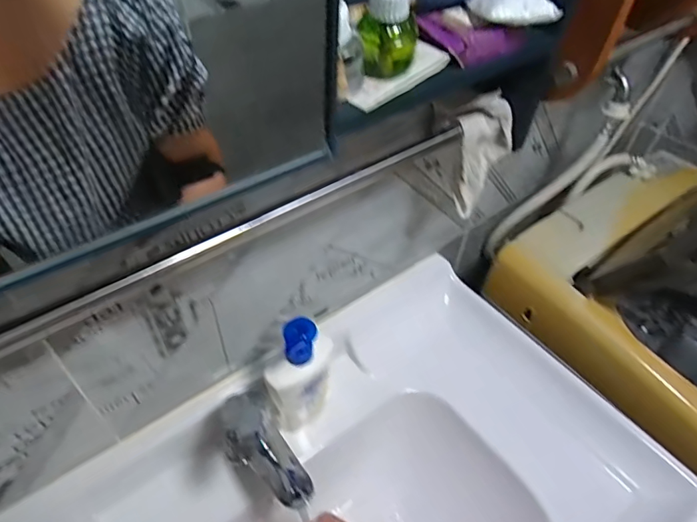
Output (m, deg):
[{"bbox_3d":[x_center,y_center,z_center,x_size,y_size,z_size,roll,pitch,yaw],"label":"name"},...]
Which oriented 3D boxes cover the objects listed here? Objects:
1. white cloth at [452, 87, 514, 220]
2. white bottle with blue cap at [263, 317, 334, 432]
[{"bbox_3d":[0.148,-0.124,0.543,0.045,0.125,0.059,38,56,27],"label":"white cloth"},{"bbox_3d":[-0.056,0.139,0.573,0.086,0.178,0.037,-32,57,-28],"label":"white bottle with blue cap"}]

